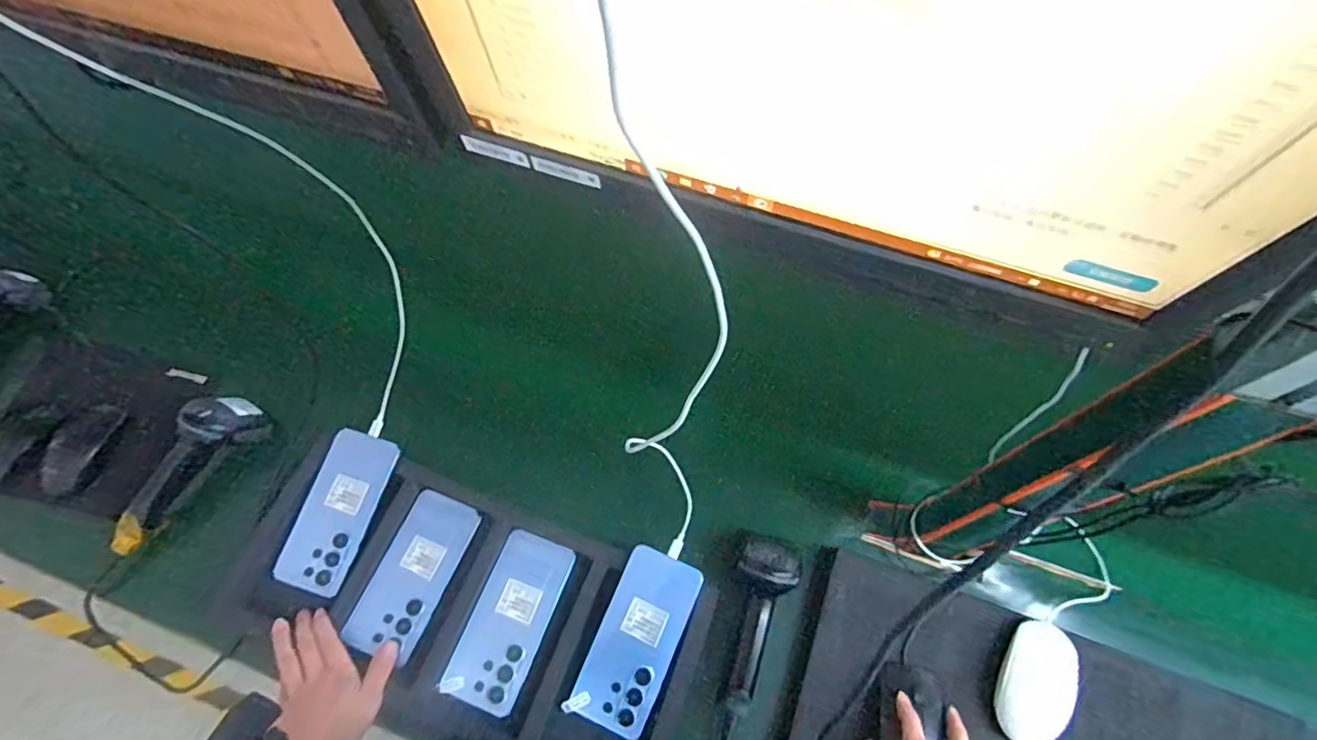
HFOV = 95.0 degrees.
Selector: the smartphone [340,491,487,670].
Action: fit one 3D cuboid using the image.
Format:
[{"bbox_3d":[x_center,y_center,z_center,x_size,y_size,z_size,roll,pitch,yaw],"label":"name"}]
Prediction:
[{"bbox_3d":[-0.257,0.215,0.636,0.077,0.004,0.165,23,70,9],"label":"smartphone"}]

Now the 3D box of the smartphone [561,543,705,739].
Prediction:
[{"bbox_3d":[-0.022,0.269,0.604,0.079,0.014,0.168,22,66,10],"label":"smartphone"}]

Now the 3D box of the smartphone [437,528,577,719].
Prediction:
[{"bbox_3d":[-0.153,0.256,0.623,0.078,0.008,0.167,20,66,9],"label":"smartphone"}]

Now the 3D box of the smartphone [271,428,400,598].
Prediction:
[{"bbox_3d":[-0.349,0.153,0.657,0.075,0.013,0.167,16,65,7],"label":"smartphone"}]

